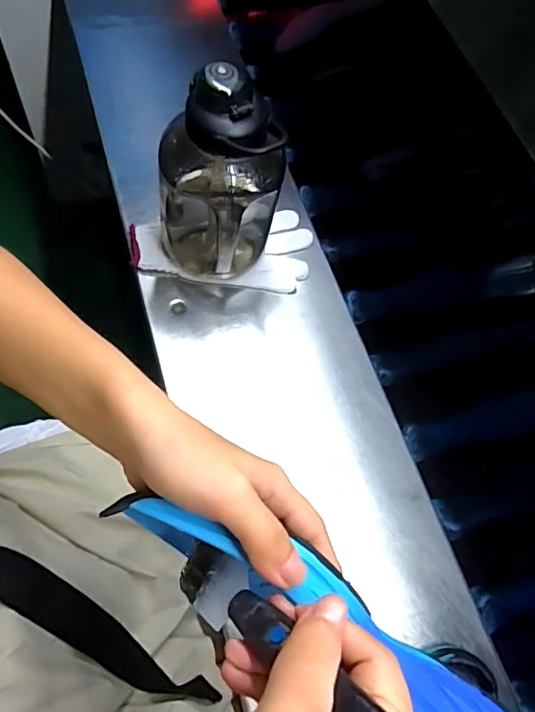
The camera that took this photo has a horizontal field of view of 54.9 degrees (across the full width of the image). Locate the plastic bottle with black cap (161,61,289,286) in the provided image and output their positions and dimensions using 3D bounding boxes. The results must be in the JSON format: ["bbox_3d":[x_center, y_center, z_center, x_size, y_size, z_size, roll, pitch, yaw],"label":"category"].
[{"bbox_3d":[-0.055,-0.172,0.540,0.128,0.229,0.113,-11,61,-6],"label":"plastic bottle with black cap"}]

